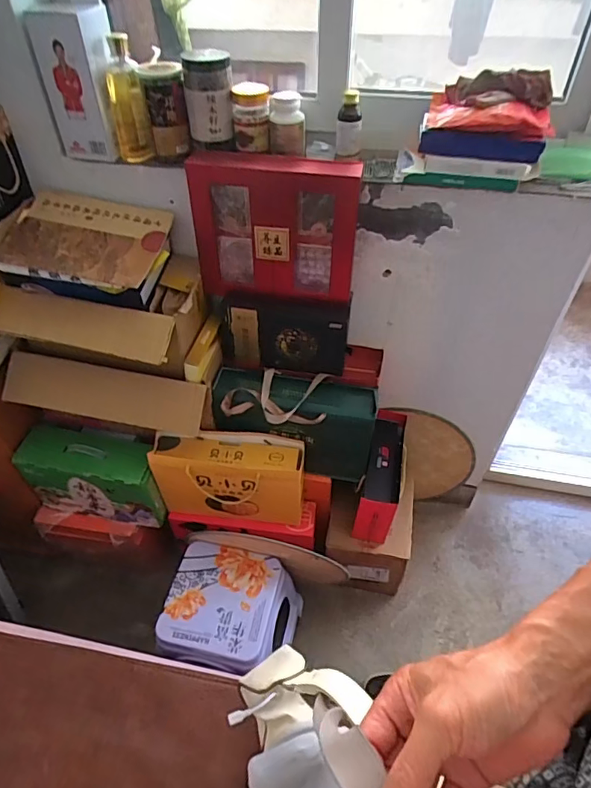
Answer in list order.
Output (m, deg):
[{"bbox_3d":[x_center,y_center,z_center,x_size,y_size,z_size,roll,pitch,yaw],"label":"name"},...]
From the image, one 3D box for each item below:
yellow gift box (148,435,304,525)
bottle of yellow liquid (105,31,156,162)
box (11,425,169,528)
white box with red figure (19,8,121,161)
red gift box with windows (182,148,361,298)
[{"bbox_3d":[-0.155,0.211,1.200,0.341,0.222,0.086,4,46,3],"label":"yellow gift box"},{"bbox_3d":[-0.318,-0.551,0.928,0.066,0.201,0.069,-13,47,-12],"label":"bottle of yellow liquid"},{"bbox_3d":[-0.492,0.204,1.236,0.335,0.211,0.123,8,46,7],"label":"box"},{"bbox_3d":[-0.386,-0.561,0.893,0.118,0.228,0.101,11,47,10],"label":"white box with red figure"},{"bbox_3d":[-0.042,-0.326,0.988,0.330,0.275,0.075,3,46,3],"label":"red gift box with windows"}]

